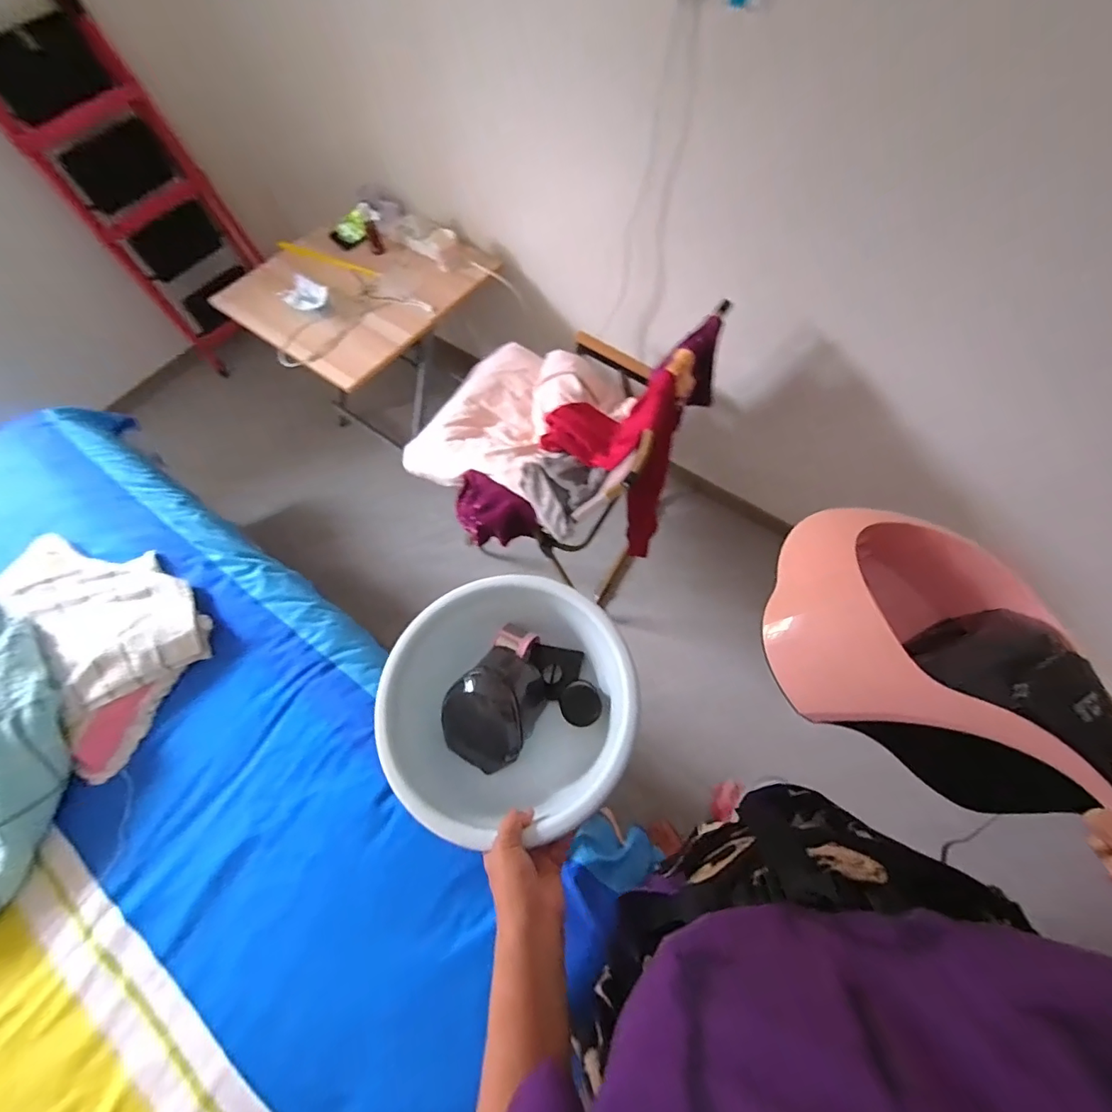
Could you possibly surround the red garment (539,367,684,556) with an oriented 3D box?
[{"bbox_3d":[0.126,-0.232,1.154,0.312,0.484,0.180,37,71,18],"label":"red garment"}]

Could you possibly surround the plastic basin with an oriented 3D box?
[{"bbox_3d":[-0.051,0.185,0.588,0.281,0.119,0.271,-1,64,1],"label":"plastic basin"}]

